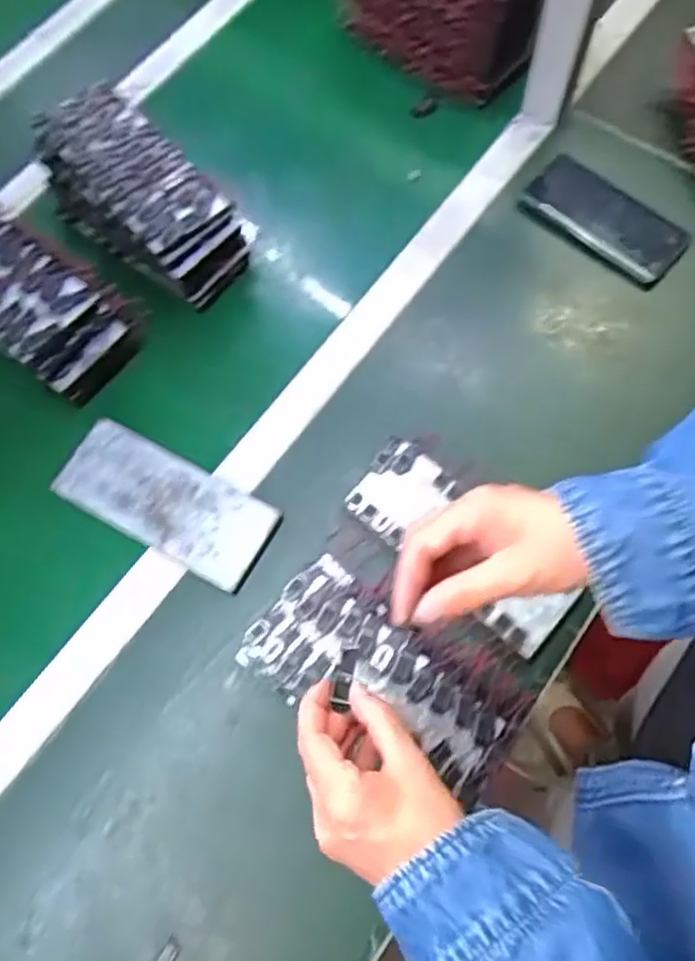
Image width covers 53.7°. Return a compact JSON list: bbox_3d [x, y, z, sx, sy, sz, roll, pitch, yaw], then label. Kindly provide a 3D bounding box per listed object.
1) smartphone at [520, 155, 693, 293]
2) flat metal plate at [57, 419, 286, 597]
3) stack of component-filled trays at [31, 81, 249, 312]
[{"bbox_3d":[0.260,-0.265,0.691,0.158,0.014,0.082,36,76,14],"label":"smartphone"},{"bbox_3d":[-0.162,0.018,0.611,0.196,0.012,0.082,27,74,11],"label":"flat metal plate"},{"bbox_3d":[-0.202,-0.268,0.663,0.105,0.087,0.210,-43,74,-12],"label":"stack of component-filled trays"}]

